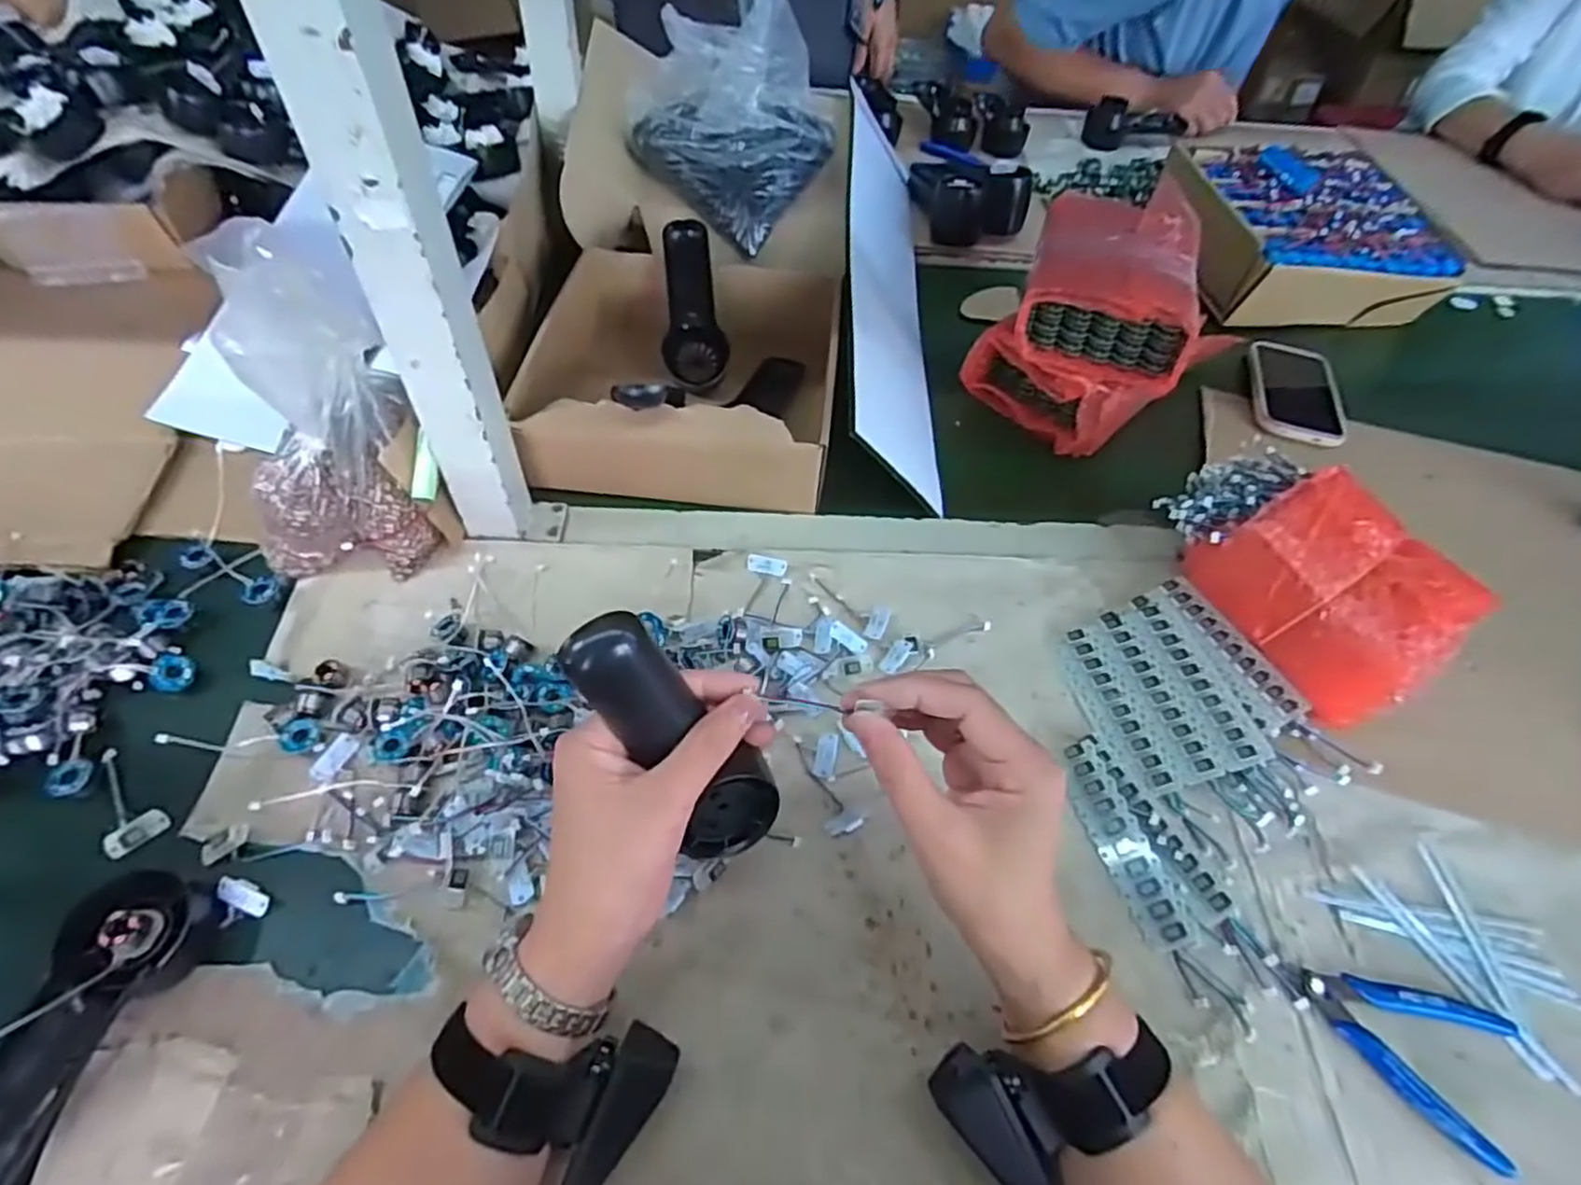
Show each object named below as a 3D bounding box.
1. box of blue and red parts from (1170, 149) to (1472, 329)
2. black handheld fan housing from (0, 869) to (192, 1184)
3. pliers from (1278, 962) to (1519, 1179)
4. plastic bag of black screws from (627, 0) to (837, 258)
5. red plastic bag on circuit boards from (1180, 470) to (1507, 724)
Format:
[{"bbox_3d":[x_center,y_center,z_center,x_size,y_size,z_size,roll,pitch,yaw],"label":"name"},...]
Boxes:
[{"bbox_3d":[0.586,-0.414,0.865,0.258,0.098,0.241,-3,54,-7],"label":"box of blue and red parts"},{"bbox_3d":[-0.355,0.214,0.362,0.047,0.032,0.145,14,54,6],"label":"black handheld fan housing"},{"bbox_3d":[0.336,0.240,0.411,0.114,0.016,0.078,30,57,17],"label":"pliers"},{"bbox_3d":[-0.057,-0.477,0.733,0.187,0.154,0.176,34,58,19],"label":"plastic bag of black screws"},{"bbox_3d":[0.377,0.004,0.525,0.102,0.095,0.153,-24,59,-20],"label":"red plastic bag on circuit boards"}]

